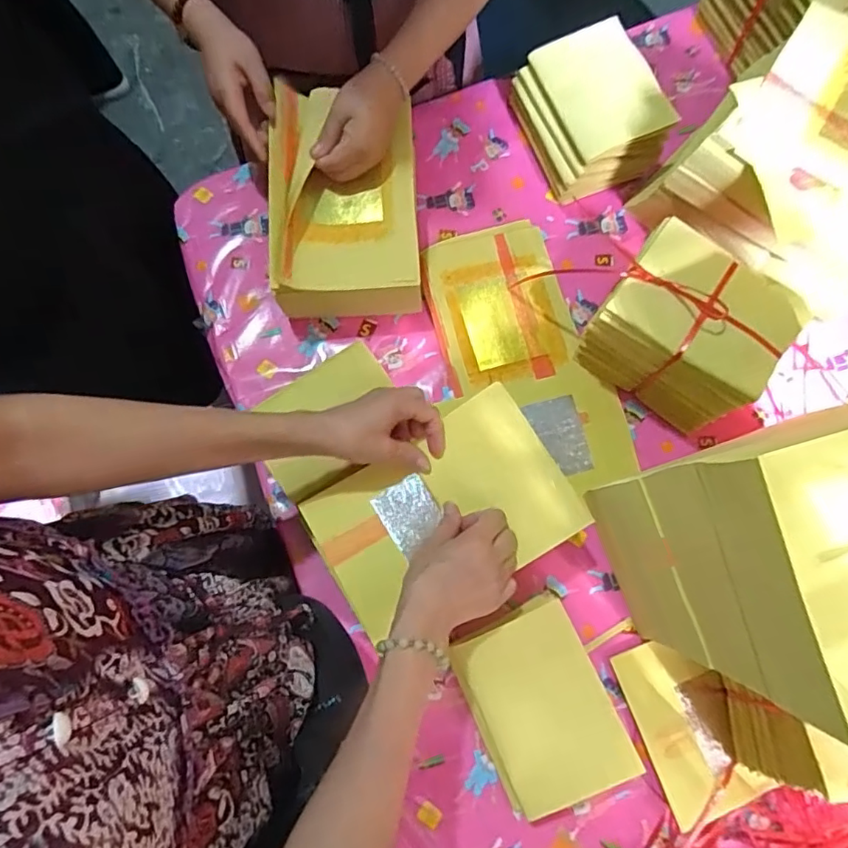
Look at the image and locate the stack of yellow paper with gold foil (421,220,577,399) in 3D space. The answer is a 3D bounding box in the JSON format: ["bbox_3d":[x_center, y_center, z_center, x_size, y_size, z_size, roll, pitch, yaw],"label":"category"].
[{"bbox_3d":[0.087,-0.142,0.675,0.156,0.020,0.193,-16,79,-4],"label":"stack of yellow paper with gold foil"}]

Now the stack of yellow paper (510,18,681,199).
[{"bbox_3d":[0.194,-0.374,0.667,0.125,0.108,0.165,-21,80,-5],"label":"stack of yellow paper"}]

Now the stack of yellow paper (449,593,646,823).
[{"bbox_3d":[0.107,0.266,0.539,0.119,0.069,0.164,-25,80,-6],"label":"stack of yellow paper"}]

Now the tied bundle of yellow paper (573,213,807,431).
[{"bbox_3d":[0.267,-0.094,0.589,0.160,0.129,0.123,35,80,5],"label":"tied bundle of yellow paper"}]

